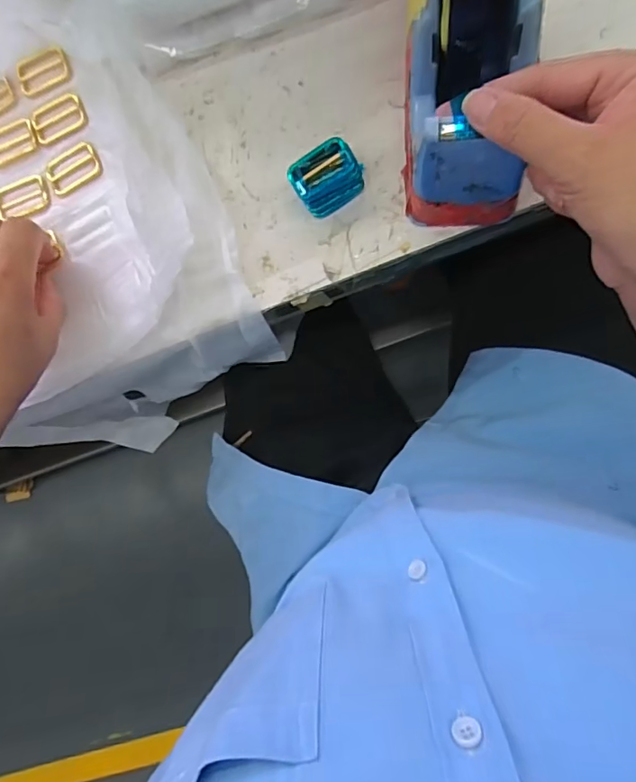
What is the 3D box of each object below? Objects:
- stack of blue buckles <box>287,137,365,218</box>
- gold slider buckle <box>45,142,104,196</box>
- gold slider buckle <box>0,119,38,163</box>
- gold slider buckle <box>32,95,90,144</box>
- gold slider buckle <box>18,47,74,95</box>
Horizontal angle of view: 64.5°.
[{"bbox_3d":[0.007,-0.148,0.353,0.045,0.032,0.035,-31,84,8],"label":"stack of blue buckles"},{"bbox_3d":[-0.195,-0.179,0.402,0.047,0.004,0.031,-26,85,8],"label":"gold slider buckle"},{"bbox_3d":[-0.251,-0.204,0.412,0.048,0.004,0.027,-14,87,9],"label":"gold slider buckle"},{"bbox_3d":[-0.208,-0.220,0.405,0.047,0.004,0.033,-20,86,9],"label":"gold slider buckle"},{"bbox_3d":[-0.222,-0.258,0.408,0.047,0.006,0.025,-12,107,11],"label":"gold slider buckle"}]

